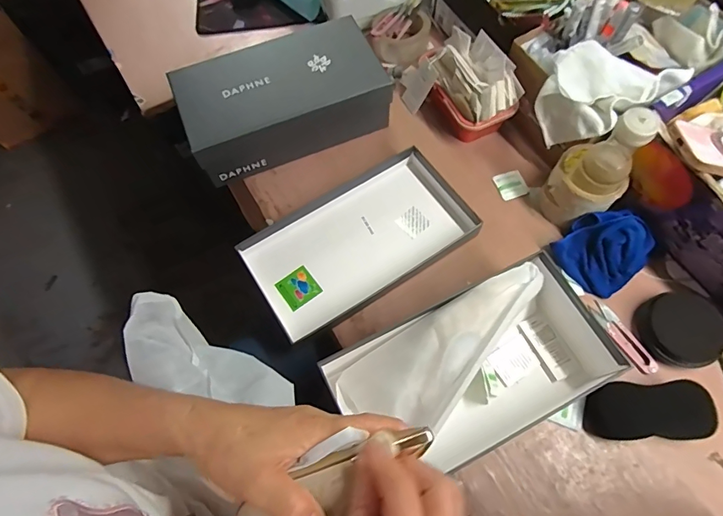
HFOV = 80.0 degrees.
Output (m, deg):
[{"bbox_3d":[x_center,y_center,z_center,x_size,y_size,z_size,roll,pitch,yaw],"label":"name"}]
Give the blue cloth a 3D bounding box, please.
[{"bbox_3d":[0.322,-0.013,0.572,0.103,0.055,0.101,-40,71,-14],"label":"blue cloth"}]

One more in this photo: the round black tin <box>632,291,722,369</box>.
[{"bbox_3d":[0.397,0.090,0.538,0.092,0.034,0.090,-1,66,2],"label":"round black tin"}]

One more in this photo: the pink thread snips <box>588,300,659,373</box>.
[{"bbox_3d":[0.335,0.099,0.550,0.028,0.009,0.101,-29,68,-10],"label":"pink thread snips"}]

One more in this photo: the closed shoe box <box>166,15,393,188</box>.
[{"bbox_3d":[-0.120,-0.243,0.662,0.290,0.101,0.150,-23,67,-7],"label":"closed shoe box"}]

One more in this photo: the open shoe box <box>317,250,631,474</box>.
[{"bbox_3d":[0.141,0.127,0.499,0.330,0.092,0.164,-24,68,-8],"label":"open shoe box"}]

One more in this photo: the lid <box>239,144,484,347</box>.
[{"bbox_3d":[0.001,-0.023,0.604,0.310,0.040,0.167,-32,69,-11],"label":"lid"}]

